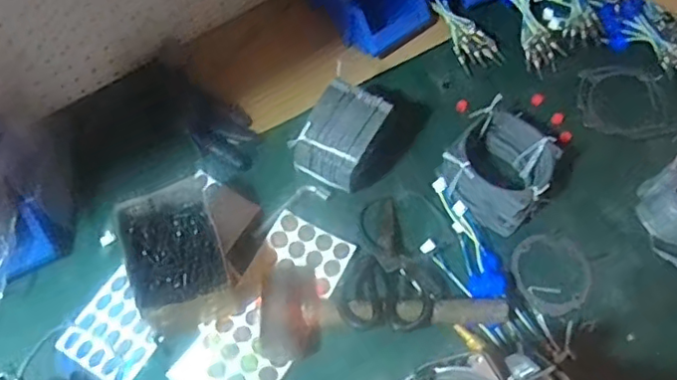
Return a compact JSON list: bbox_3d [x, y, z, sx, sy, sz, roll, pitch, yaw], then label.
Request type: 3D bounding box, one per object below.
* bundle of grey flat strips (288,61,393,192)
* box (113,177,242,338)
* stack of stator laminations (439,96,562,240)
[{"bbox_3d":[0.002,-0.058,0.740,0.084,0.113,0.106,27,60,12],"label":"bundle of grey flat strips"},{"bbox_3d":[-0.181,0.080,0.673,0.106,0.091,0.137,-22,62,-16],"label":"box"},{"bbox_3d":[0.202,-0.028,0.757,0.124,0.071,0.127,31,62,15],"label":"stack of stator laminations"}]

